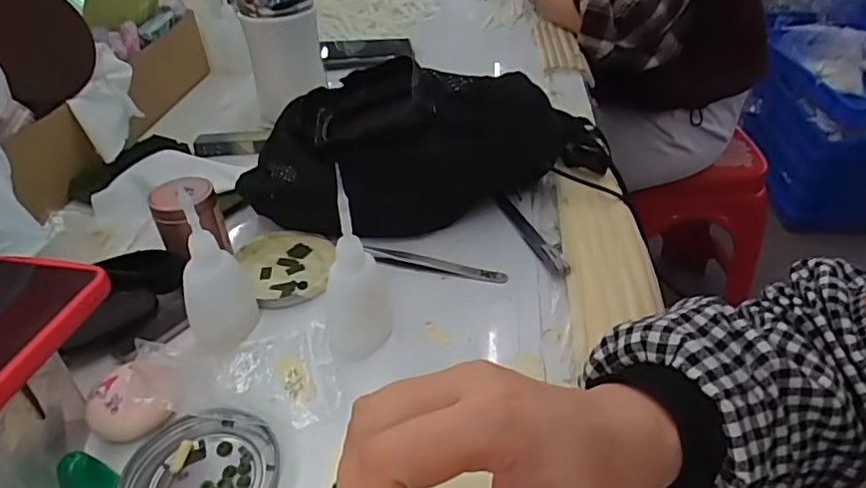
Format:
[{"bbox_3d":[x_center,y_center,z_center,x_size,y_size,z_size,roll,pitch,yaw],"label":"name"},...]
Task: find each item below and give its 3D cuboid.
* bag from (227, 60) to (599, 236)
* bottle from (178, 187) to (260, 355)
[{"bbox_3d":[0.011,-0.079,0.460,0.320,0.117,0.079,-9,39,-10],"label":"bag"},{"bbox_3d":[-0.137,0.017,0.352,0.041,0.105,0.035,-16,40,-18],"label":"bottle"}]

